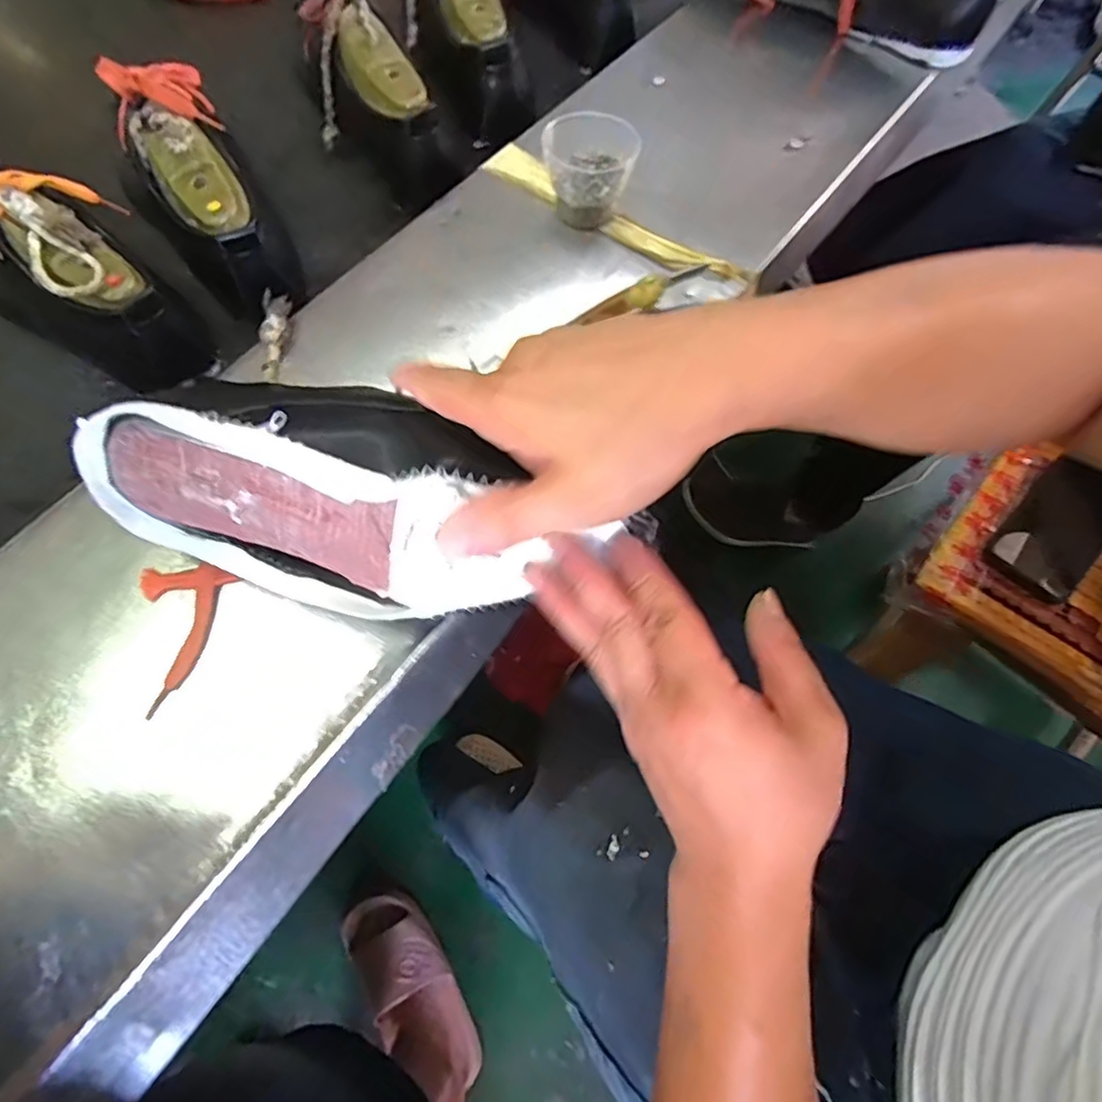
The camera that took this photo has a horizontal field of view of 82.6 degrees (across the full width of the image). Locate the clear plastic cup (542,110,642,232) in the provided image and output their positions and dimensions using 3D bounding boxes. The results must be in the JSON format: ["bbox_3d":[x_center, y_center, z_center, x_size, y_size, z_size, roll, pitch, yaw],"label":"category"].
[{"bbox_3d":[0.026,-0.267,0.440,0.056,0.056,0.051,0,66,0],"label":"clear plastic cup"}]

